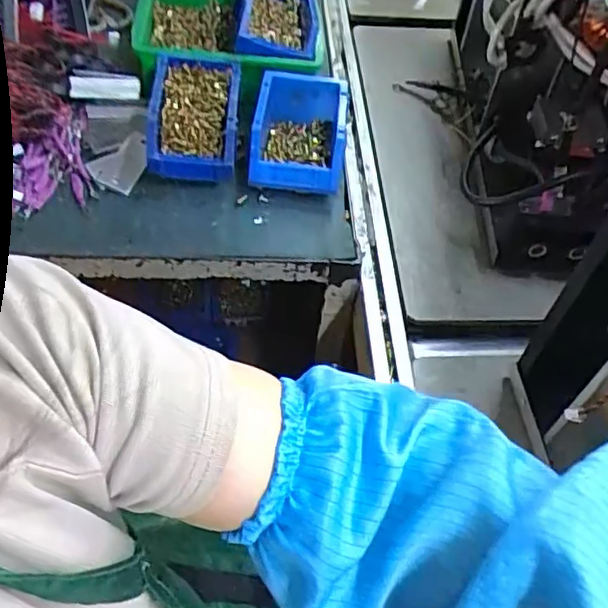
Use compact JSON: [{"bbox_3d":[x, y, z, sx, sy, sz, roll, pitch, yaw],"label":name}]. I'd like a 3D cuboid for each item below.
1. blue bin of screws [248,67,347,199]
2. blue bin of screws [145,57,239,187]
[{"bbox_3d":[-0.005,-0.214,0.769,0.109,0.063,0.154,7,53,1],"label":"blue bin of screws"},{"bbox_3d":[-0.132,-0.230,0.761,0.103,0.061,0.158,2,53,-3],"label":"blue bin of screws"}]

